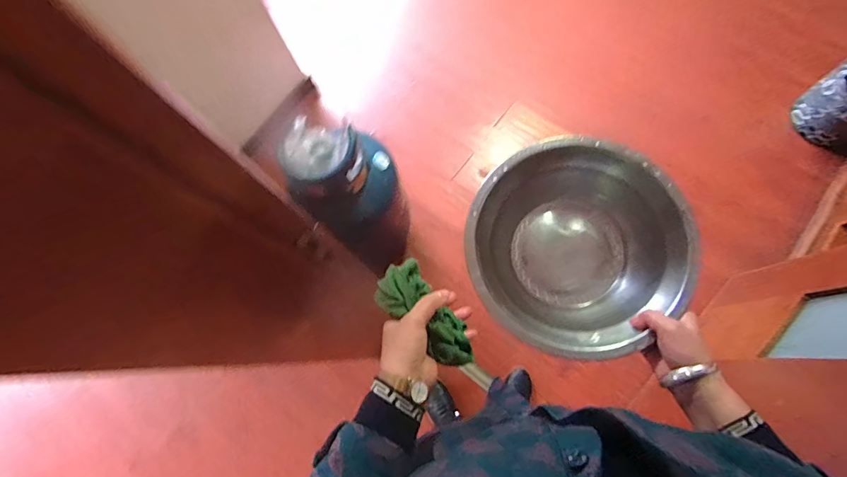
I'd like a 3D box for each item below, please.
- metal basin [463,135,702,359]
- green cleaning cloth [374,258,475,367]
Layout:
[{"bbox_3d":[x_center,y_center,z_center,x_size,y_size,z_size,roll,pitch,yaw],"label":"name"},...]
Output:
[{"bbox_3d":[0.192,0.008,0.536,0.261,0.085,0.257,0,80,0],"label":"metal basin"},{"bbox_3d":[0.001,0.091,0.472,0.062,0.053,0.138,-37,83,-6],"label":"green cleaning cloth"}]

